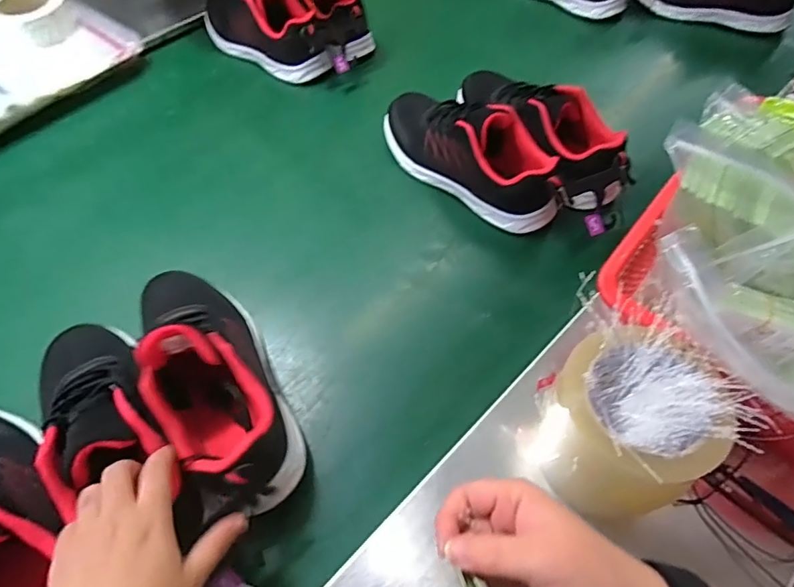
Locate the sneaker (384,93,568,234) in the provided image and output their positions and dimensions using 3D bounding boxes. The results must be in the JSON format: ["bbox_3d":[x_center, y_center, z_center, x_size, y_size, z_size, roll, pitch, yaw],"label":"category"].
[{"bbox_3d":[0.086,-0.170,0.571,0.249,0.081,0.085,37,67,18],"label":"sneaker"}]

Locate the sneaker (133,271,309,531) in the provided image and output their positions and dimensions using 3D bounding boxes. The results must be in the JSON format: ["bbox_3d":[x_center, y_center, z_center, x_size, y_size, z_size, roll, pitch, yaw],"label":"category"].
[{"bbox_3d":[-0.164,0.061,0.422,0.090,0.107,0.255,-25,64,-14],"label":"sneaker"}]

